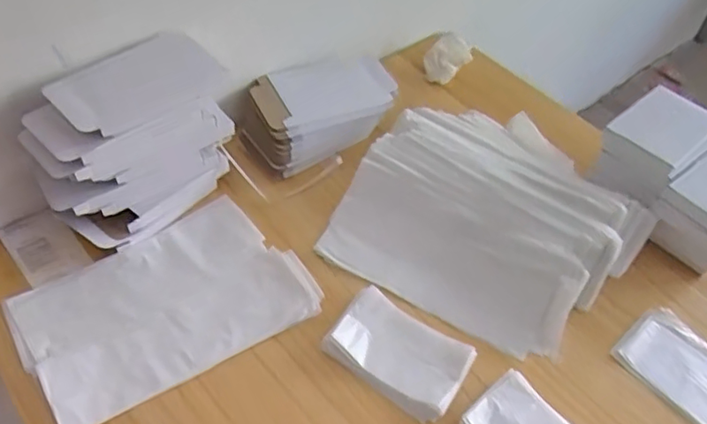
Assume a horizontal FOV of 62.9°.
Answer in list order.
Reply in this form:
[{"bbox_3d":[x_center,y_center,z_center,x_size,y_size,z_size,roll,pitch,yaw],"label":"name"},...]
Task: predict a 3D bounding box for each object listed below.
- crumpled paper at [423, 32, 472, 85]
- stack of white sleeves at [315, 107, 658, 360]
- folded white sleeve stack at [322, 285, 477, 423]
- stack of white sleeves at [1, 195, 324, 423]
[{"bbox_3d":[0.138,-0.223,0.859,0.059,0.050,0.069,27,52,17],"label":"crumpled paper"},{"bbox_3d":[0.163,-0.010,0.661,0.308,0.073,0.292,26,52,16],"label":"stack of white sleeves"},{"bbox_3d":[0.044,0.136,0.561,0.128,0.017,0.081,29,53,19],"label":"folded white sleeve stack"},{"bbox_3d":[-0.185,0.090,0.579,0.260,0.012,0.172,-27,57,-26],"label":"stack of white sleeves"}]

